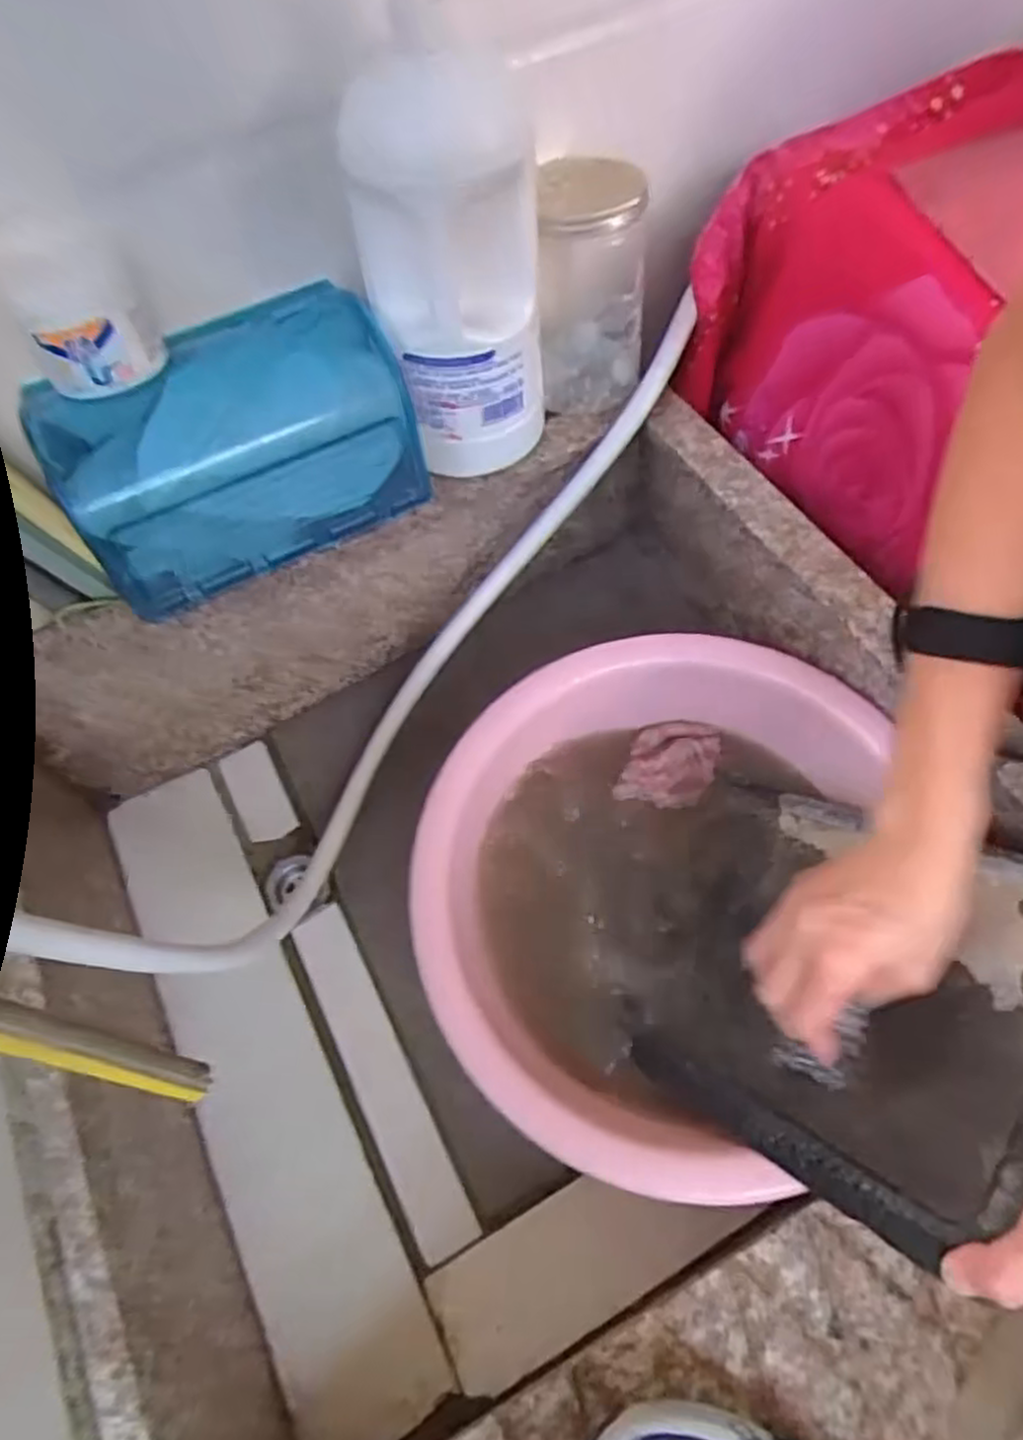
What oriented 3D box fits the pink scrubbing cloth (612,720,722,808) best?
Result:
[{"bbox_3d":[0.122,0.033,0.581,0.065,0.017,0.075,18,65,12],"label":"pink scrubbing cloth"}]

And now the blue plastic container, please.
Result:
[{"bbox_3d":[-0.178,-0.178,0.499,0.215,0.113,0.102,-30,64,-12],"label":"blue plastic container"}]

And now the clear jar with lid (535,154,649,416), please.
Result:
[{"bbox_3d":[0.057,-0.316,0.563,0.072,0.138,0.087,-4,62,1],"label":"clear jar with lid"}]

